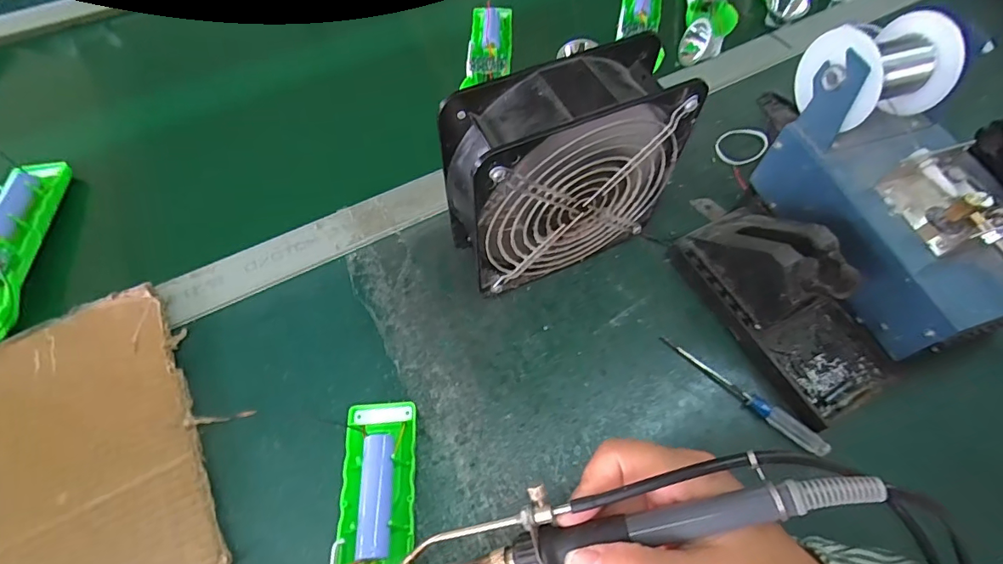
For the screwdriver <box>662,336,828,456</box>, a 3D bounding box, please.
[{"bbox_3d":[0.162,0.074,0.328,0.119,0.015,0.008,39,66,19],"label":"screwdriver"}]

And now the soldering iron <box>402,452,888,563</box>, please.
[{"bbox_3d":[0.047,0.103,0.210,0.197,0.027,0.029,-19,60,14],"label":"soldering iron"}]

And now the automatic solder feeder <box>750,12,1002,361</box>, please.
[{"bbox_3d":[0.289,-0.065,0.335,0.117,0.126,0.201,-12,61,-9],"label":"automatic solder feeder"}]

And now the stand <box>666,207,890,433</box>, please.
[{"bbox_3d":[0.205,0.005,0.335,0.084,0.071,0.157,-23,64,-14],"label":"stand"}]

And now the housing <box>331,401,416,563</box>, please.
[{"bbox_3d":[-0.069,0.142,0.265,0.044,0.019,0.157,-6,55,-6],"label":"housing"}]

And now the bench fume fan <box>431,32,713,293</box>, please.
[{"bbox_3d":[0.041,-0.068,0.327,0.163,0.151,0.060,-23,64,-14],"label":"bench fume fan"}]

